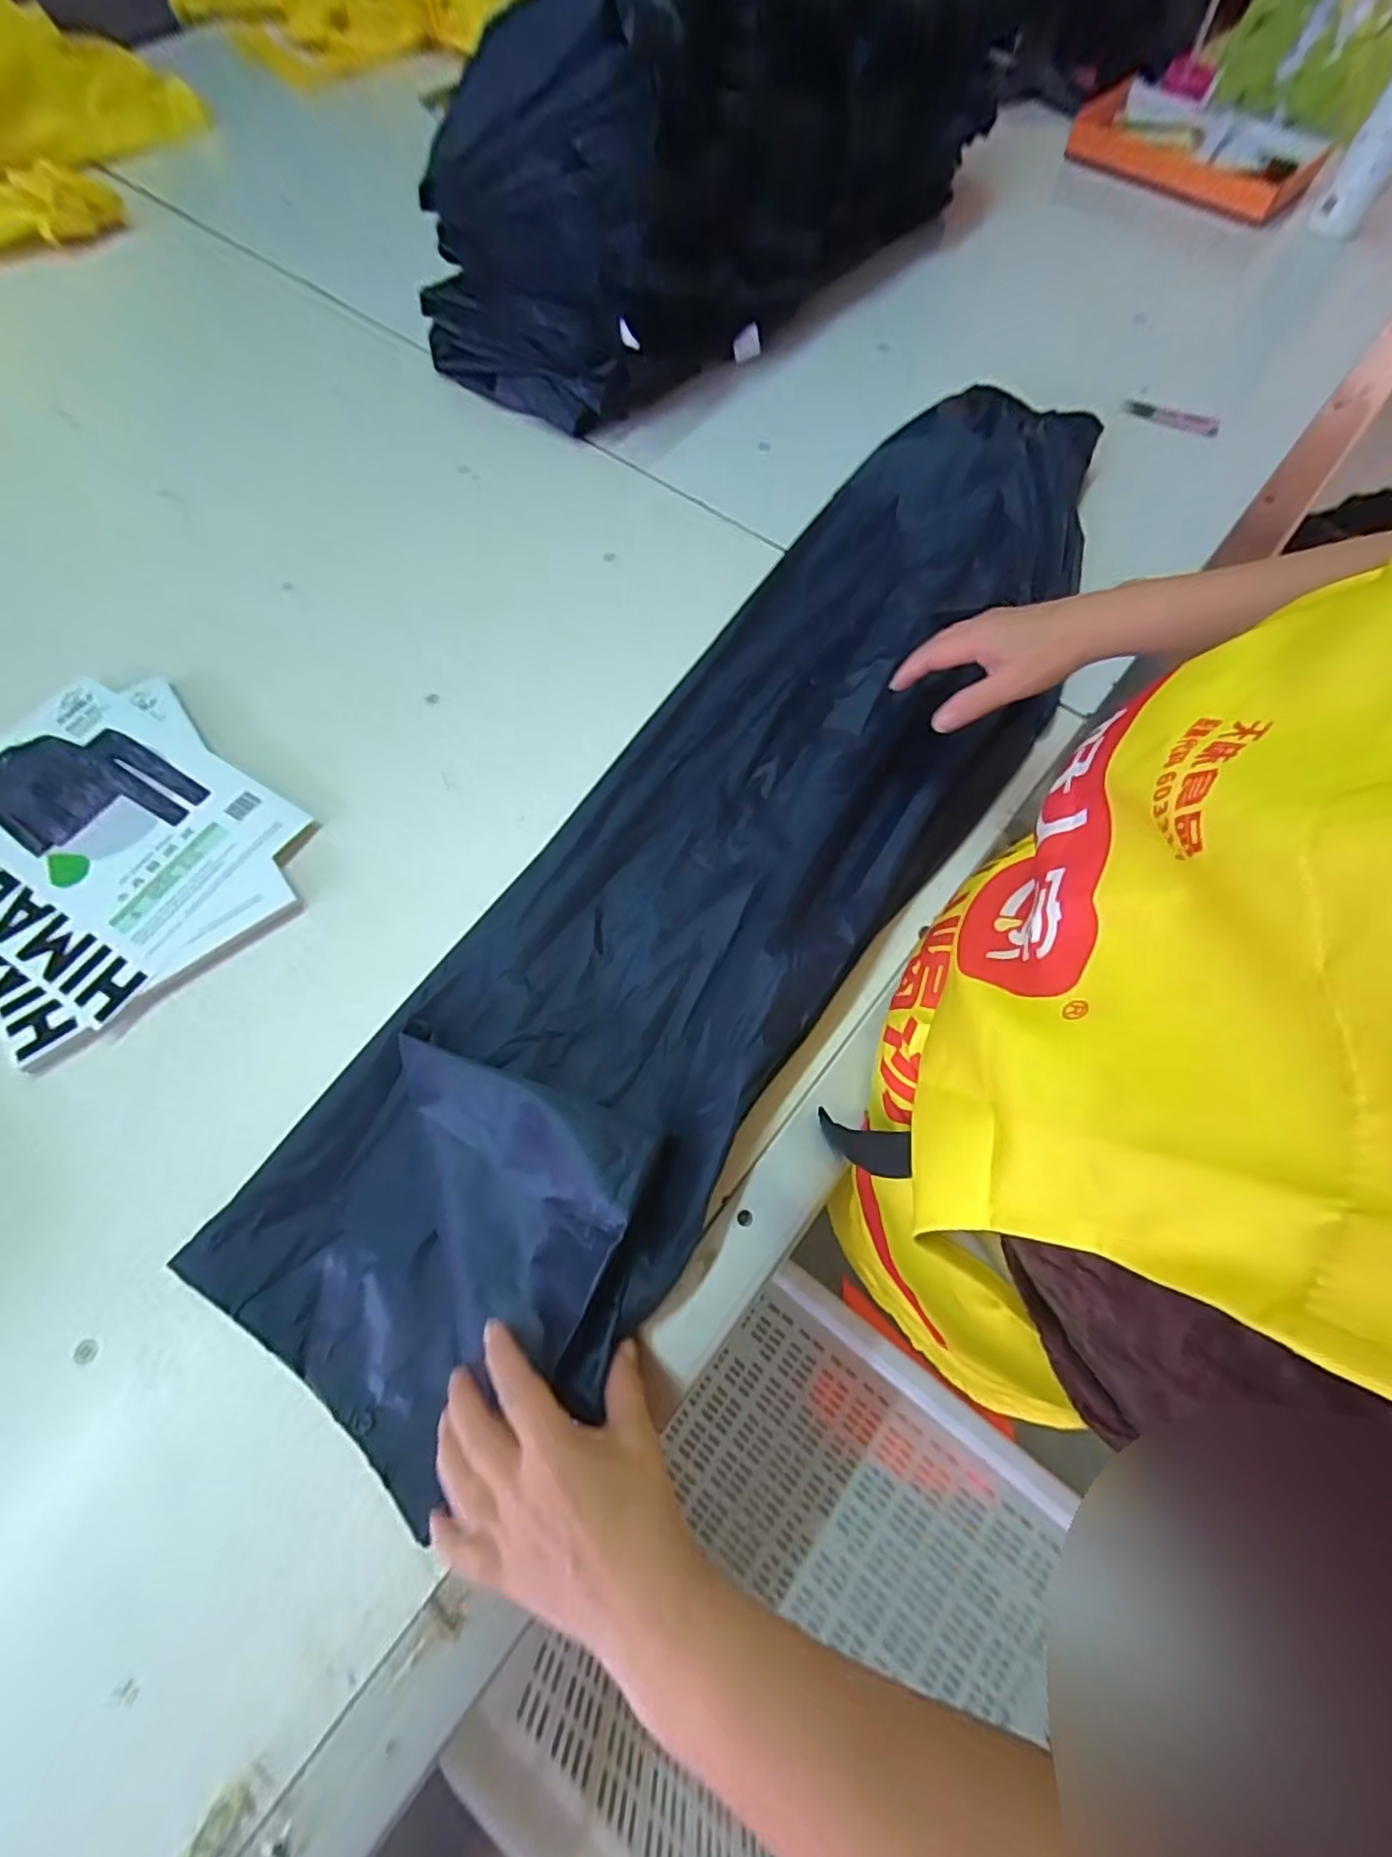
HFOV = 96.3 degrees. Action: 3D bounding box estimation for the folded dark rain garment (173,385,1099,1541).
[{"bbox_3d":[0.070,-0.120,0.500,0.267,0.054,0.975,31,71,10],"label":"folded dark rain garment"}]

